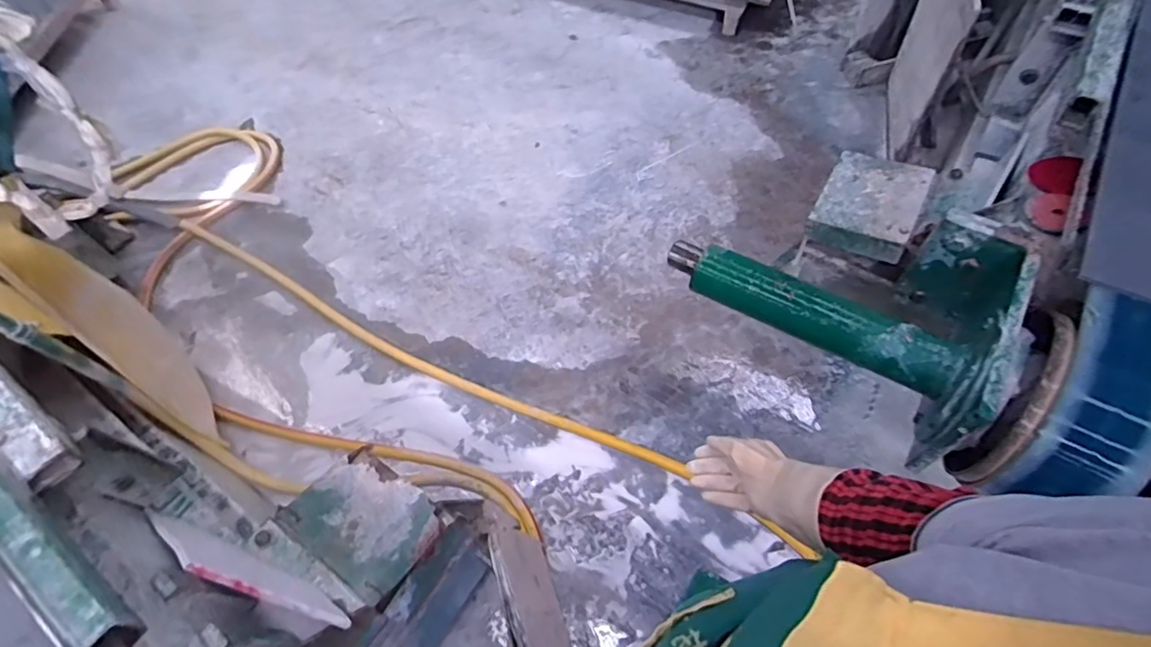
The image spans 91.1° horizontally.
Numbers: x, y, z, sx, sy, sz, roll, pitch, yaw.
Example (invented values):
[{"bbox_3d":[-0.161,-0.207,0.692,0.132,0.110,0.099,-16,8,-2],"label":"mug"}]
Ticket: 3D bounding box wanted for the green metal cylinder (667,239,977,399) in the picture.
[{"bbox_3d":[0.361,-0.024,0.902,0.461,0.070,0.068,28,65,20],"label":"green metal cylinder"}]

